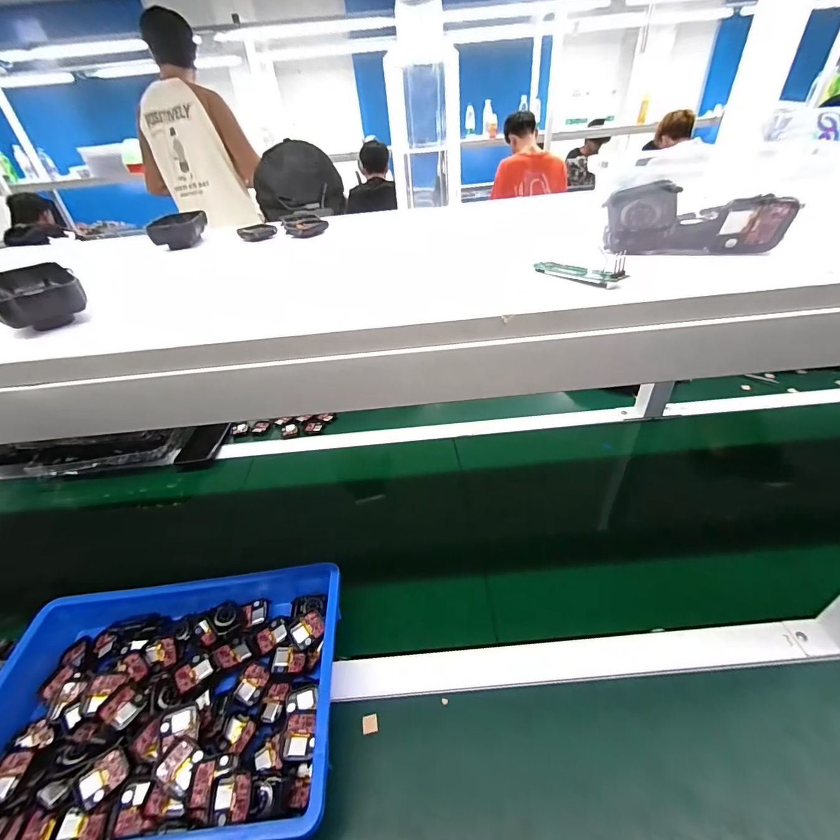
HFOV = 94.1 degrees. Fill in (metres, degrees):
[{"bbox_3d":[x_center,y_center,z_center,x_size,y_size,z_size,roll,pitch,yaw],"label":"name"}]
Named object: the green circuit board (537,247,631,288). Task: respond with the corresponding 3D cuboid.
[{"bbox_3d":[0.110,-0.106,0.266,0.027,0.021,0.071,-27,42,-26],"label":"green circuit board"}]

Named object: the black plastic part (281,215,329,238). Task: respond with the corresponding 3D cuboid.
[{"bbox_3d":[-0.135,-0.230,0.462,0.050,0.016,0.054,-14,38,-11],"label":"black plastic part"}]

